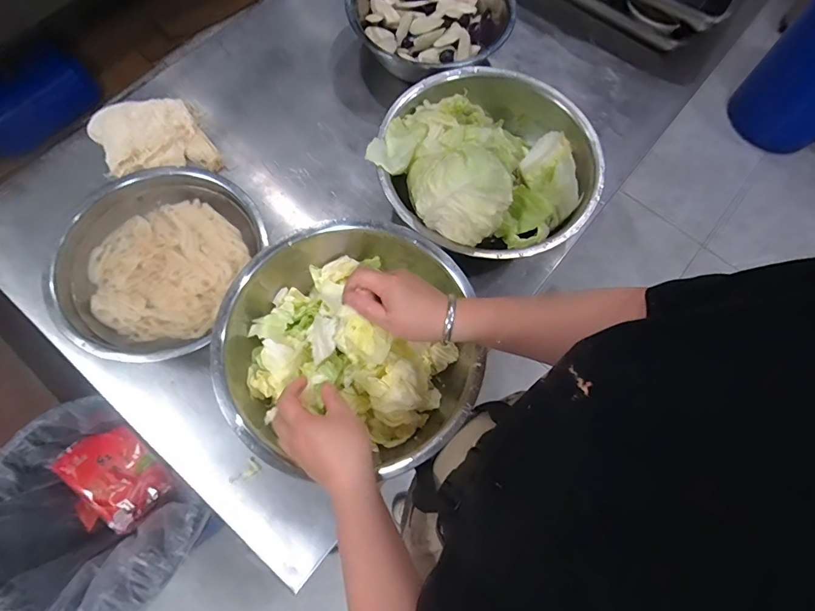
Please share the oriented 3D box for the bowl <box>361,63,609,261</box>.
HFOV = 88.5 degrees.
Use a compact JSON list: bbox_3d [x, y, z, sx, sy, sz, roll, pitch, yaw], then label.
[{"bbox_3d":[0.132,-0.236,0.642,0.317,0.144,0.343,1,71,-2],"label":"bowl"}]

